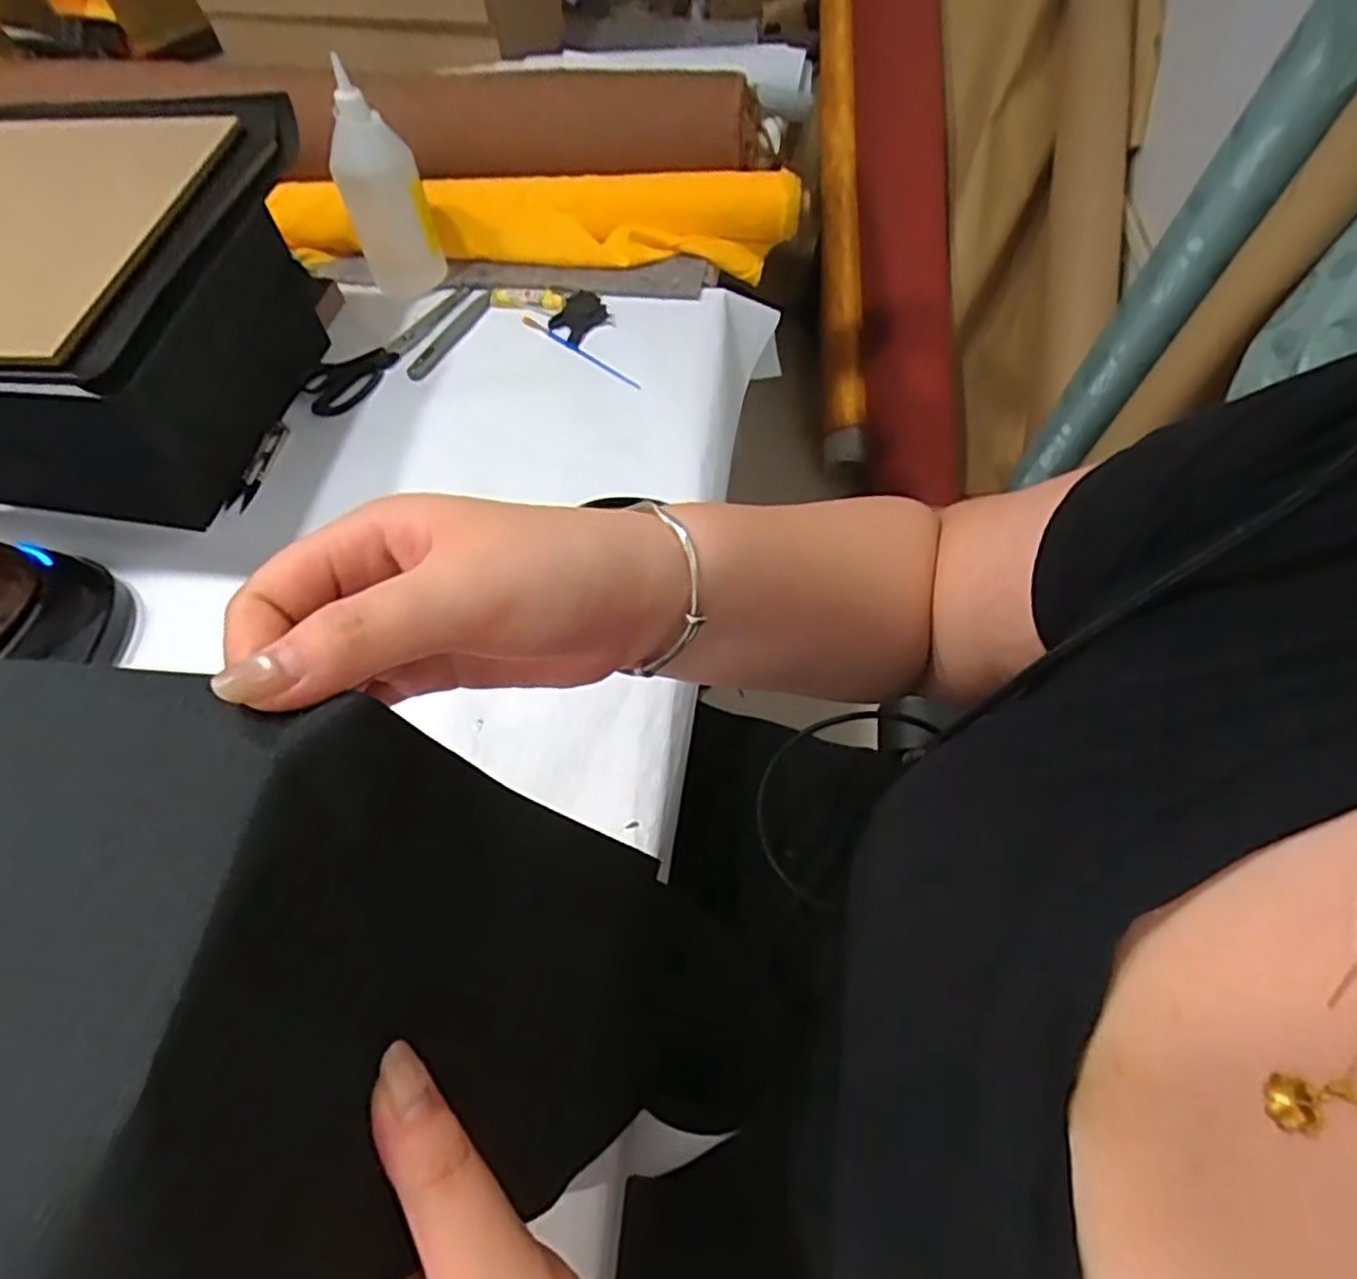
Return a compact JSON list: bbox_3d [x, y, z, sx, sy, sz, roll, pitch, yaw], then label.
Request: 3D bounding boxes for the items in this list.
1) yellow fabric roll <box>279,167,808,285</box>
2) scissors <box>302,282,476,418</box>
[{"bbox_3d":[-0.156,-0.454,0.792,0.568,0.071,0.073,4,58,4],"label":"yellow fabric roll"},{"bbox_3d":[-0.290,-0.299,0.738,0.061,0.013,0.214,24,61,16],"label":"scissors"}]

